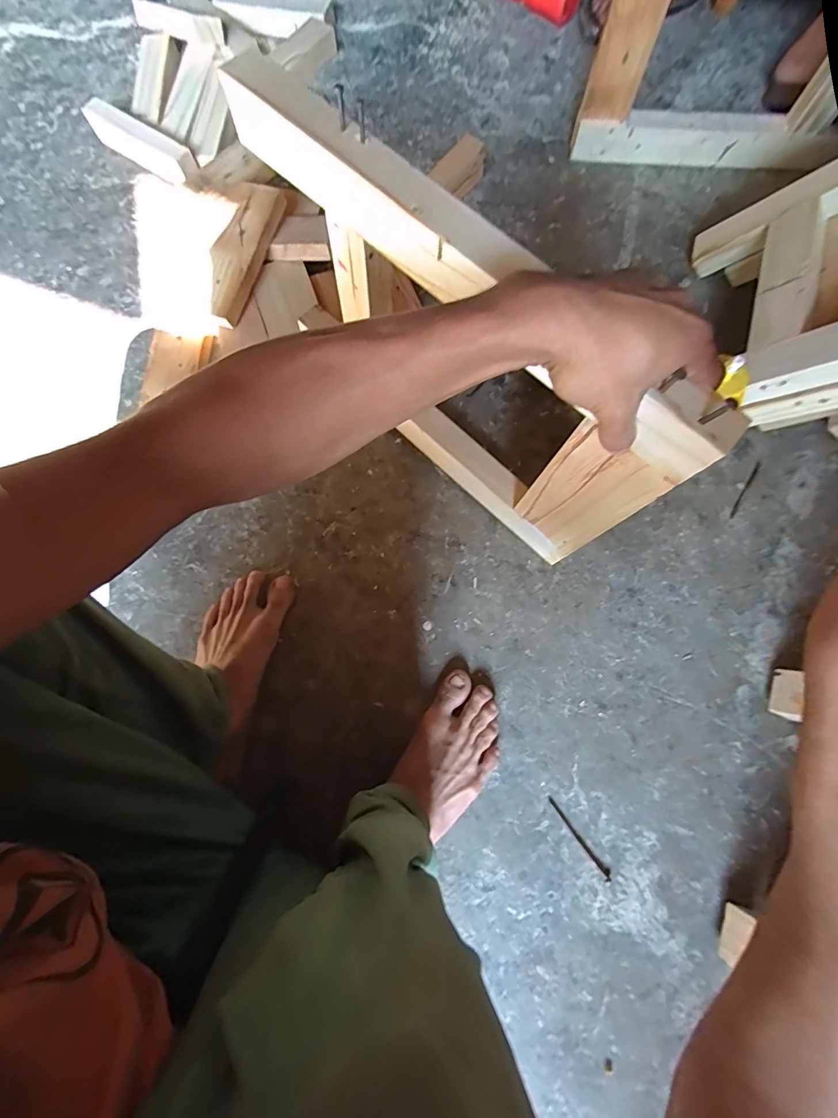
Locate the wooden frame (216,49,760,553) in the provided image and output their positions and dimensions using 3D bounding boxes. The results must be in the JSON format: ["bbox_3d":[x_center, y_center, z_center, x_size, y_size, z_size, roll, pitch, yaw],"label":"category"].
[{"bbox_3d":[0.035,-0.174,0.437,0.415,0.343,0.044,42,80,11],"label":"wooden frame"}]

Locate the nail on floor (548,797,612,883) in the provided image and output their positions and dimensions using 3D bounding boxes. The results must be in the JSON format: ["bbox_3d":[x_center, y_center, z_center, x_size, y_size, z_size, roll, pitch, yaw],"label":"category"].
[{"bbox_3d":[0.173,0.298,0.482,0.011,0.004,0.097,-34,77,-7],"label":"nail on floor"}]

